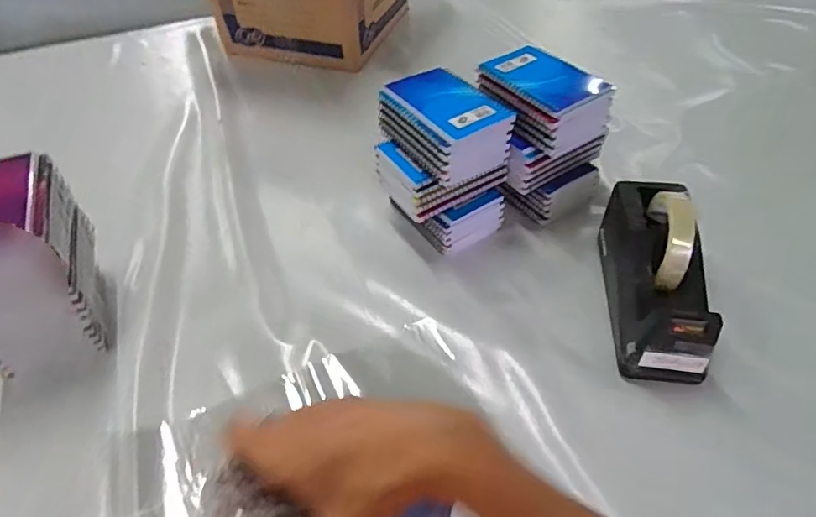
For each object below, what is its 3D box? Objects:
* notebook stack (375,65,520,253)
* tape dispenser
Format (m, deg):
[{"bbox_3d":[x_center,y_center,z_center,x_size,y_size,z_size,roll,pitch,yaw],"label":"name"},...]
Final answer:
[{"bbox_3d":[0.039,-0.113,0.616,0.126,0.169,0.134,-27,52,-21],"label":"notebook stack"},{"bbox_3d":[0.252,0.011,0.534,0.080,0.122,0.203,6,48,7],"label":"tape dispenser"}]

